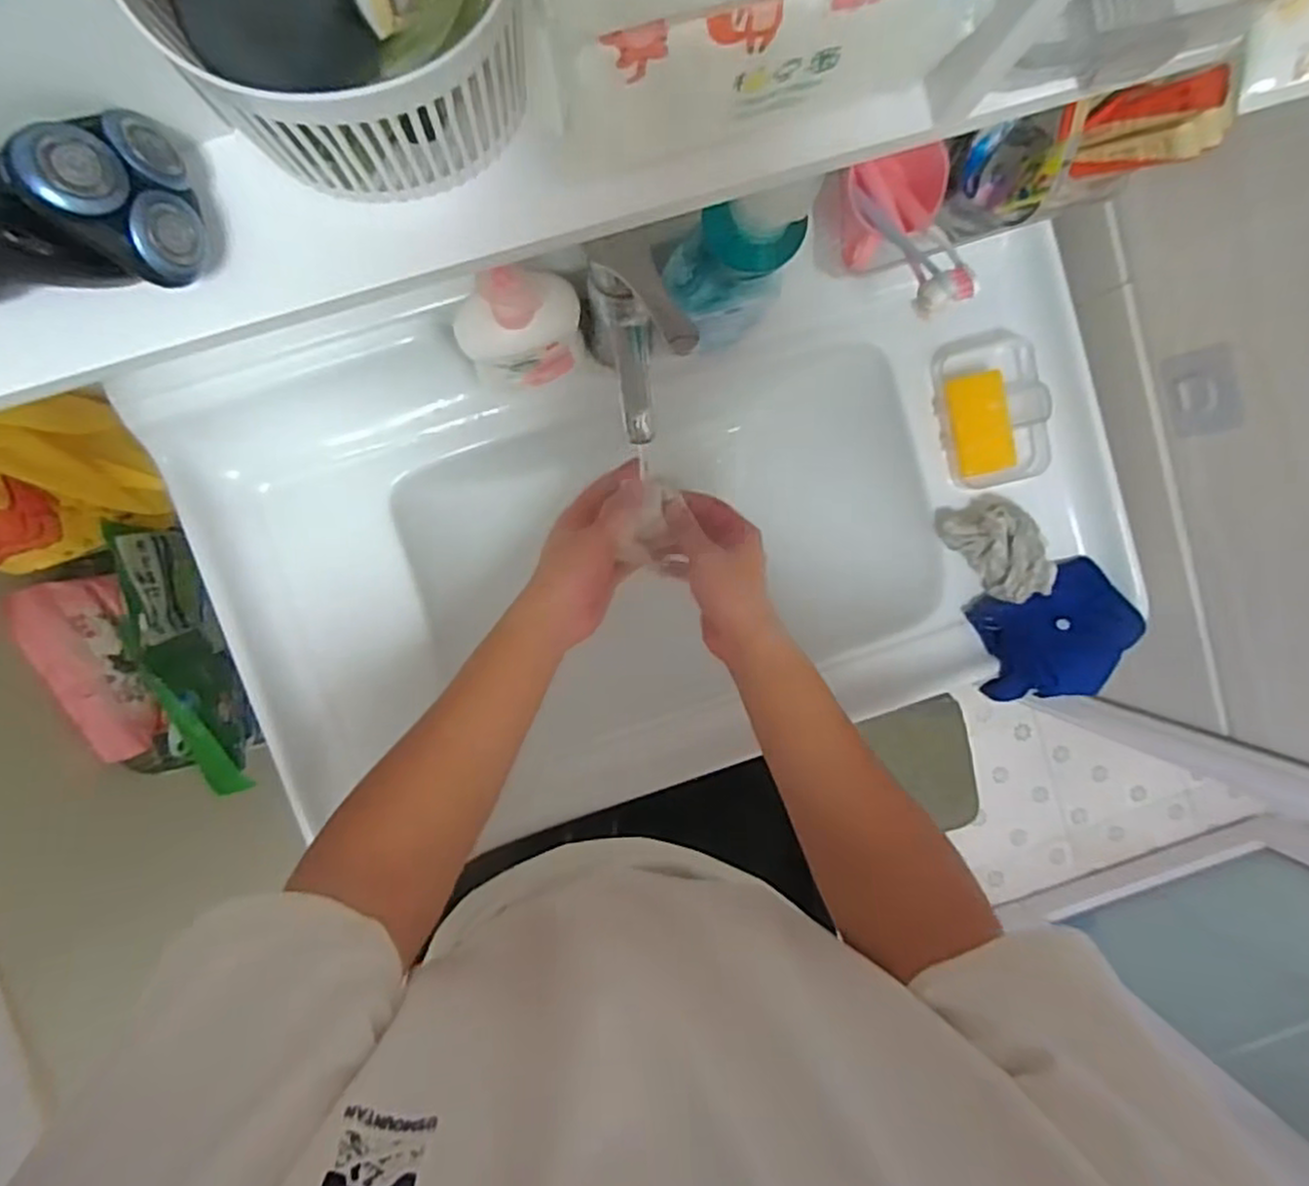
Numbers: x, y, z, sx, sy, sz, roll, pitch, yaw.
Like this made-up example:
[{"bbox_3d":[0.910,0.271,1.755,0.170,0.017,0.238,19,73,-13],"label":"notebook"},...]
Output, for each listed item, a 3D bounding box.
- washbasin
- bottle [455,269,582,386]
[{"bbox_3d":[0.016,-0.064,0.716,0.816,0.177,0.446,-14,96,-4],"label":"washbasin"},{"bbox_3d":[-0.104,-0.205,0.559,0.098,0.150,0.054,-17,96,-4],"label":"bottle"}]

